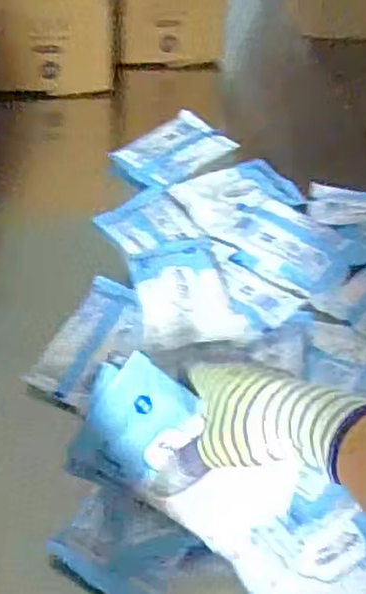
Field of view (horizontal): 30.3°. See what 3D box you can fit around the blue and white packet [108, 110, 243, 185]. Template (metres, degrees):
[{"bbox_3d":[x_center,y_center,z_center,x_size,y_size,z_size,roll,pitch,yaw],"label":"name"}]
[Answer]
[{"bbox_3d":[-0.015,-0.174,0.799,0.139,0.015,0.097,-34,60,-30],"label":"blue and white packet"}]

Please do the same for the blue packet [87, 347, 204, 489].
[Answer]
[{"bbox_3d":[-0.036,0.082,0.450,0.067,0.013,0.080,36,92,4],"label":"blue packet"}]

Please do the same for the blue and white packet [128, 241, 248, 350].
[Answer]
[{"bbox_3d":[0.002,-0.008,0.626,0.089,0.025,0.135,-4,50,-10],"label":"blue and white packet"}]

